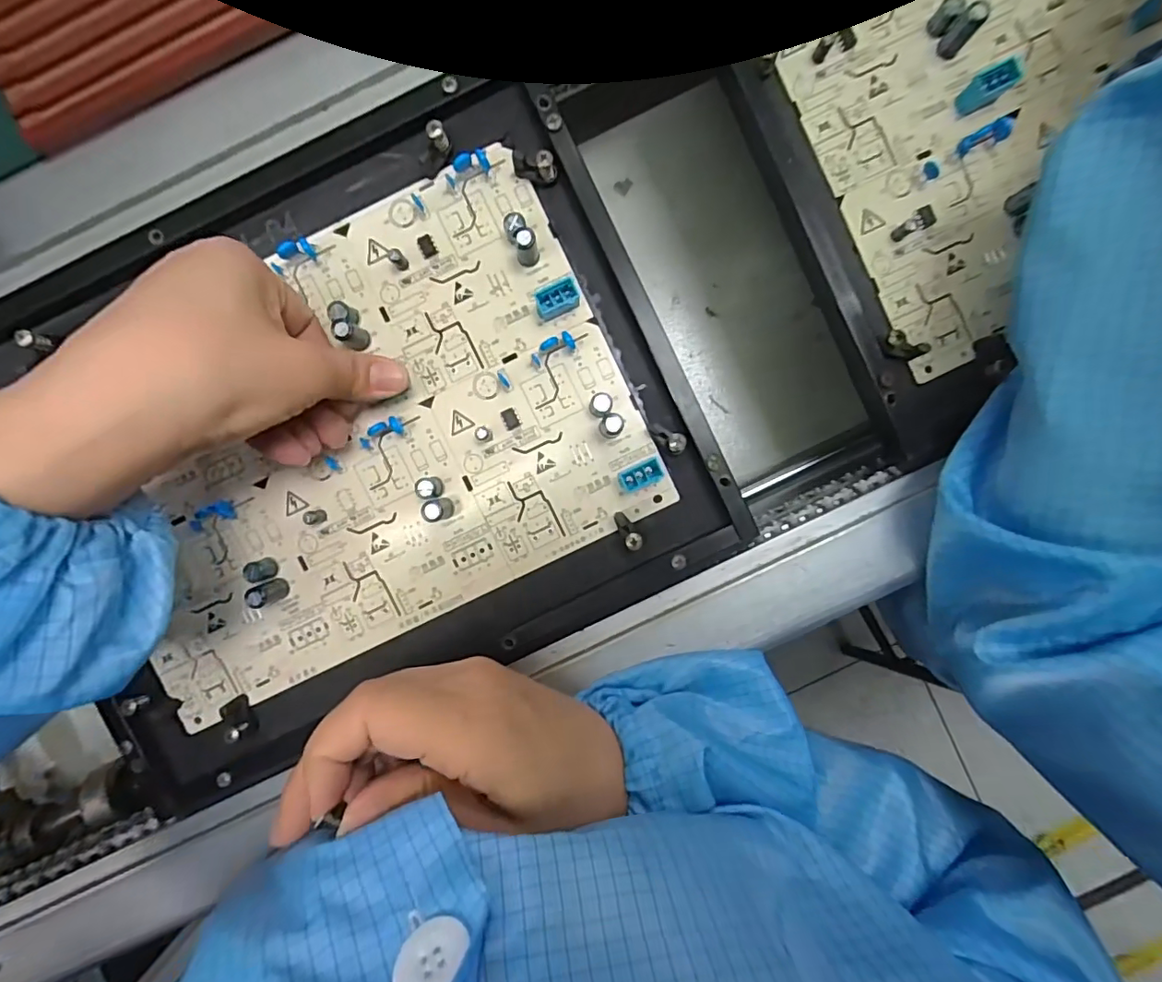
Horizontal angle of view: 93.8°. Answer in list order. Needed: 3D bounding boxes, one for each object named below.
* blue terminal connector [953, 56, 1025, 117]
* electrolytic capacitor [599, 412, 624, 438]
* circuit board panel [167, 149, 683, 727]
[{"bbox_3d":[0.182,-0.181,0.245,0.021,0.014,0.012,-26,93,2],"label":"blue terminal connector"},{"bbox_3d":[0.014,-0.030,0.253,0.010,0.023,0.011,0,93,1],"label":"electrolytic capacitor"},{"bbox_3d":[-0.108,-0.023,0.262,0.259,0.011,0.183,-26,93,2],"label":"circuit board panel"}]

